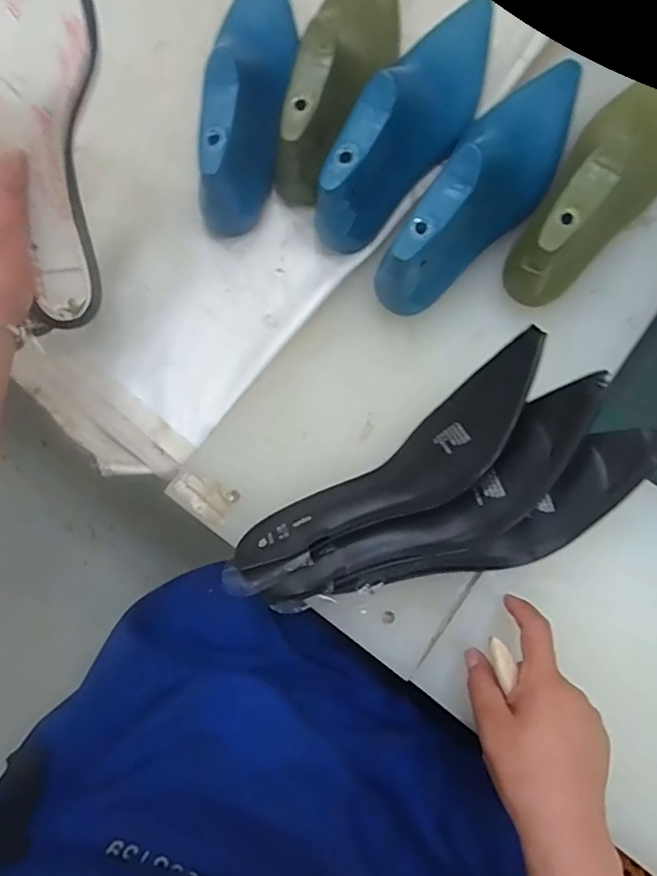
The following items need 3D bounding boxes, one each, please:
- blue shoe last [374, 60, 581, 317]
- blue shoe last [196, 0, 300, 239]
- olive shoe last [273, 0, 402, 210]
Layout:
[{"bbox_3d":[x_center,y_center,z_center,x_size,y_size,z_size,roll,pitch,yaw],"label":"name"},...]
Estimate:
[{"bbox_3d":[0.144,-0.230,0.488,0.085,0.095,0.295,31,77,8],"label":"blue shoe last"},{"bbox_3d":[-0.072,-0.336,0.517,0.066,0.098,0.287,1,75,1],"label":"blue shoe last"},{"bbox_3d":[0.021,-0.351,0.521,0.082,0.104,0.309,13,76,4],"label":"olive shoe last"}]

